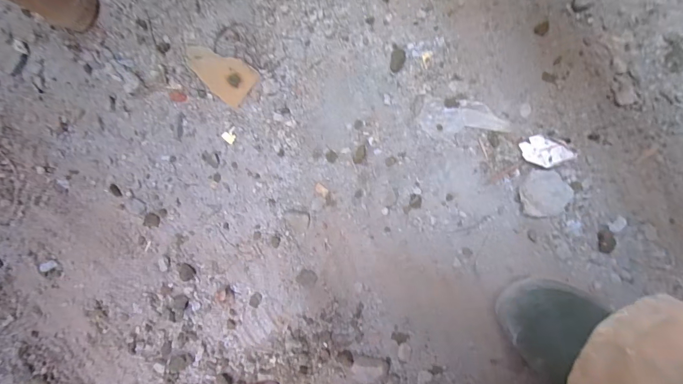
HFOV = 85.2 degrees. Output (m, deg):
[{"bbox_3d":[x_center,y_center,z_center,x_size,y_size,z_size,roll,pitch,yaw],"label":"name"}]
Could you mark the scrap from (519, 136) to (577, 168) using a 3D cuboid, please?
[{"bbox_3d":[0.246,-0.046,0.445,0.060,0.014,0.035,29,97,3],"label":"scrap"}]

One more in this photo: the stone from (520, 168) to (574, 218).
[{"bbox_3d":[0.243,0.003,0.444,0.055,0.014,0.055,1,95,6],"label":"stone"}]

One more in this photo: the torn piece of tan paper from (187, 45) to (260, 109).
[{"bbox_3d":[-0.166,-0.166,0.507,0.099,0.010,0.057,38,98,2],"label":"torn piece of tan paper"}]

